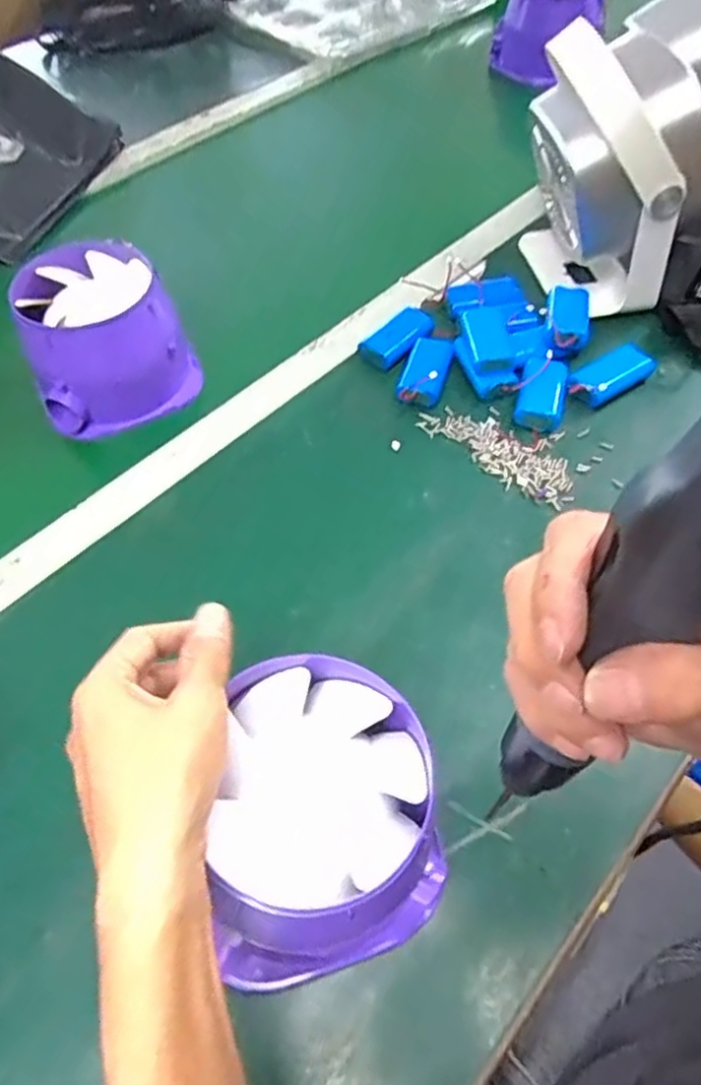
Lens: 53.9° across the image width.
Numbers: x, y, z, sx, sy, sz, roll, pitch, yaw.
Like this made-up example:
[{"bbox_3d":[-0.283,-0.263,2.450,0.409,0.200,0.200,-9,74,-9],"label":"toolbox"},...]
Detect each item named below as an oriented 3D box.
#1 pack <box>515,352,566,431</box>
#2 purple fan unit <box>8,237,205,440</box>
[{"bbox_3d":[0.161,-0.129,0.577,0.037,0.019,0.081,11,56,10],"label":"pack"},{"bbox_3d":[-0.211,-0.178,0.587,0.124,0.084,0.134,-21,57,-13],"label":"purple fan unit"}]

